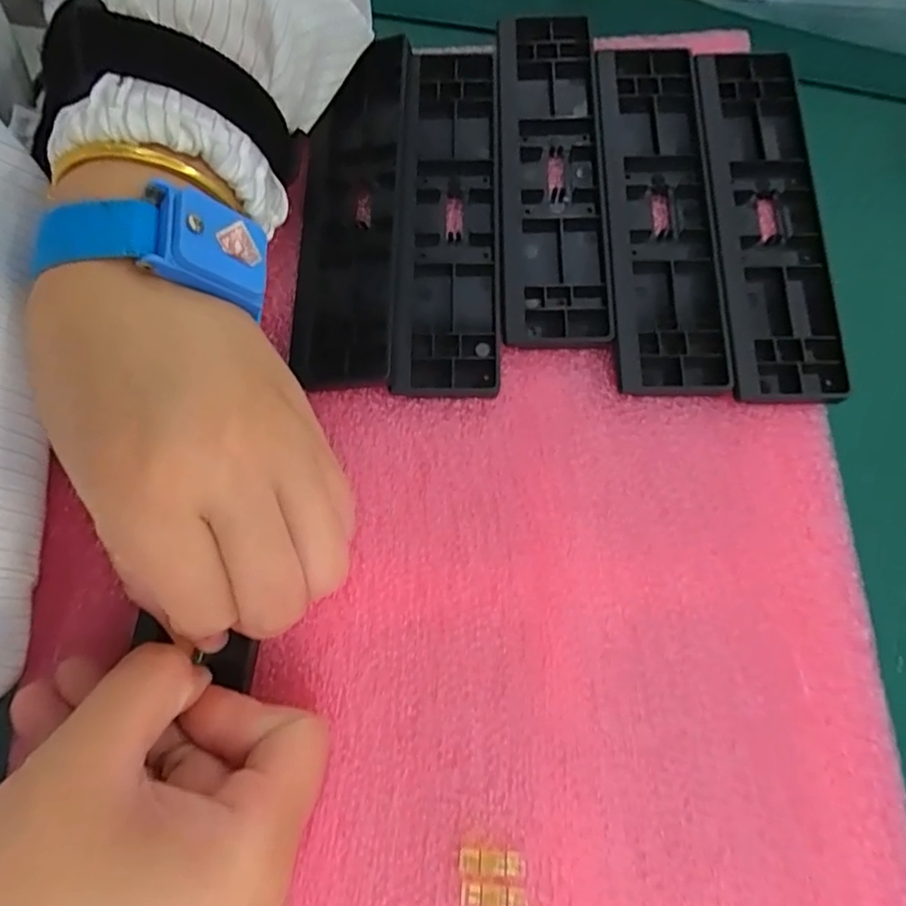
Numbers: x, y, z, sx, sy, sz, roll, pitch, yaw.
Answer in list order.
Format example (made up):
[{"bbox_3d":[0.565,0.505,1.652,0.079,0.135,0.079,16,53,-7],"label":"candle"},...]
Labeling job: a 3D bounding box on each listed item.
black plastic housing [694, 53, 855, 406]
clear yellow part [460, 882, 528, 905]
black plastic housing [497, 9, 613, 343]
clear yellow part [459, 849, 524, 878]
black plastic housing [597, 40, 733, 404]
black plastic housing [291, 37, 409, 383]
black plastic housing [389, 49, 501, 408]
[{"bbox_3d":[0.129,-0.096,0.236,0.050,0.010,0.157,0,75,1],"label":"black plastic housing"},{"bbox_3d":[0.013,0.139,0.181,0.021,0.004,0.007,3,75,2],"label":"clear yellow part"},{"bbox_3d":[0.040,-0.118,0.244,0.040,0.008,0.153,0,75,1],"label":"black plastic housing"},{"bbox_3d":[0.012,0.130,0.184,0.020,0.004,0.007,5,76,2],"label":"clear yellow part"},{"bbox_3d":[0.083,-0.100,0.238,0.042,0.009,0.158,0,75,1],"label":"black plastic housing"},{"bbox_3d":[-0.042,-0.100,0.238,0.042,0.013,0.152,3,75,2],"label":"black plastic housing"},{"bbox_3d":[-0.003,-0.099,0.239,0.040,0.008,0.158,0,75,1],"label":"black plastic housing"}]

